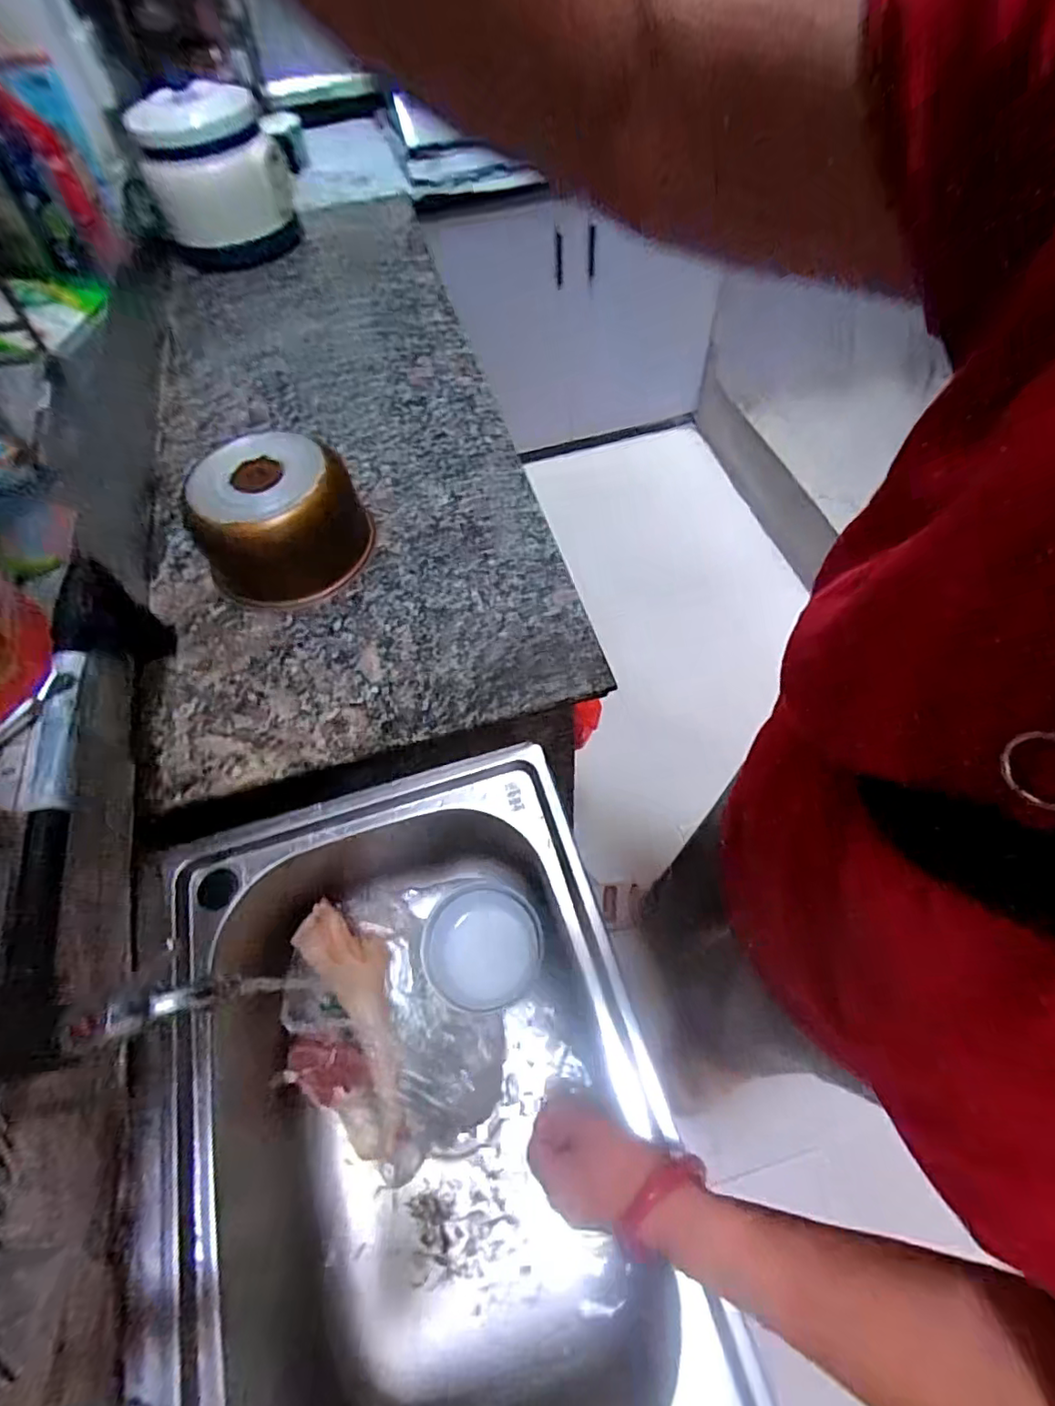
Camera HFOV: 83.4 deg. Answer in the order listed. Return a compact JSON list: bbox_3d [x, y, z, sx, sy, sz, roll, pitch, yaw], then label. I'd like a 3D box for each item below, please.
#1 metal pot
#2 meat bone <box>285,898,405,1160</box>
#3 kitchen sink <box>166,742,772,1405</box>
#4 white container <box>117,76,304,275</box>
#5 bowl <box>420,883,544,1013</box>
[{"bbox_3d":[-0.280,-0.207,0.677,0.178,0.121,0.144,-18,61,-8],"label":"metal pot"},{"bbox_3d":[-0.191,0.334,0.609,0.104,0.070,0.230,-14,59,-4],"label":"meat bone"},{"bbox_3d":[-0.082,0.354,0.530,0.354,0.188,0.533,-16,59,-5],"label":"kitchen sink"},{"bbox_3d":[-0.581,-0.988,1.116,0.244,0.231,0.216,-21,61,-9],"label":"white container"},{"bbox_3d":[-0.047,0.260,0.633,0.127,0.056,0.116,-2,59,3],"label":"bowl"}]

